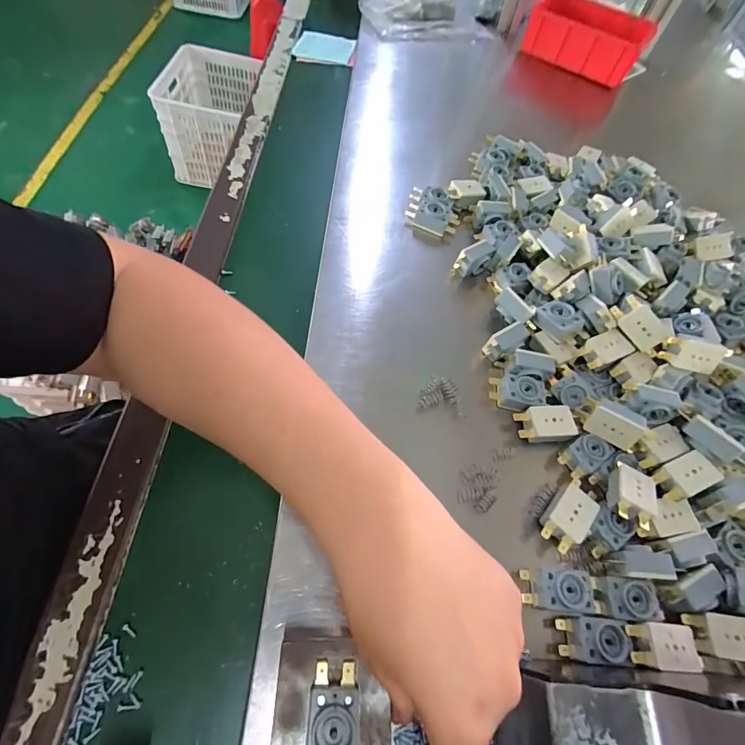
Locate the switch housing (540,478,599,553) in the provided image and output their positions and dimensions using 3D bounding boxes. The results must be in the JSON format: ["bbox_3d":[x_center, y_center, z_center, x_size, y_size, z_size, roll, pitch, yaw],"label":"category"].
[{"bbox_3d":[0.150,0.108,0.310,0.029,0.013,0.054,42,63,15],"label":"switch housing"}]

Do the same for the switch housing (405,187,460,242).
[{"bbox_3d":[0.068,-0.179,0.460,0.057,0.030,0.048,19,60,3],"label":"switch housing"}]

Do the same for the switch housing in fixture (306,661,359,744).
[{"bbox_3d":[-0.021,0.190,0.216,0.027,0.013,0.058,5,60,-5],"label":"switch housing in fixture"}]

